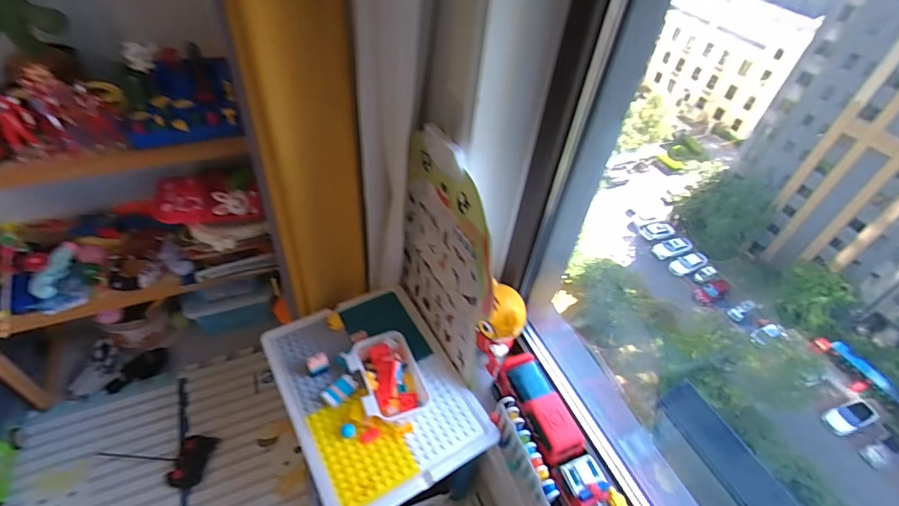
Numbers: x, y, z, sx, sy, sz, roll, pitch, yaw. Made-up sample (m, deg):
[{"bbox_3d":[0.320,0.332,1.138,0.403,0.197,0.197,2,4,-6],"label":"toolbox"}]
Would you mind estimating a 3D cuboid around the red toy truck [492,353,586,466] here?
[{"bbox_3d":[0.162,0.289,0.792,0.086,0.086,0.190,-14,49,-20],"label":"red toy truck"}]

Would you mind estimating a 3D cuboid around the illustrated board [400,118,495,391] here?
[{"bbox_3d":[-0.013,-0.002,0.793,0.020,0.435,0.308,-17,48,-24],"label":"illustrated board"}]

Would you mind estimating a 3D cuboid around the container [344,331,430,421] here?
[{"bbox_3d":[-0.117,0.226,0.813,0.118,0.047,0.158,-16,50,-22],"label":"container"}]

